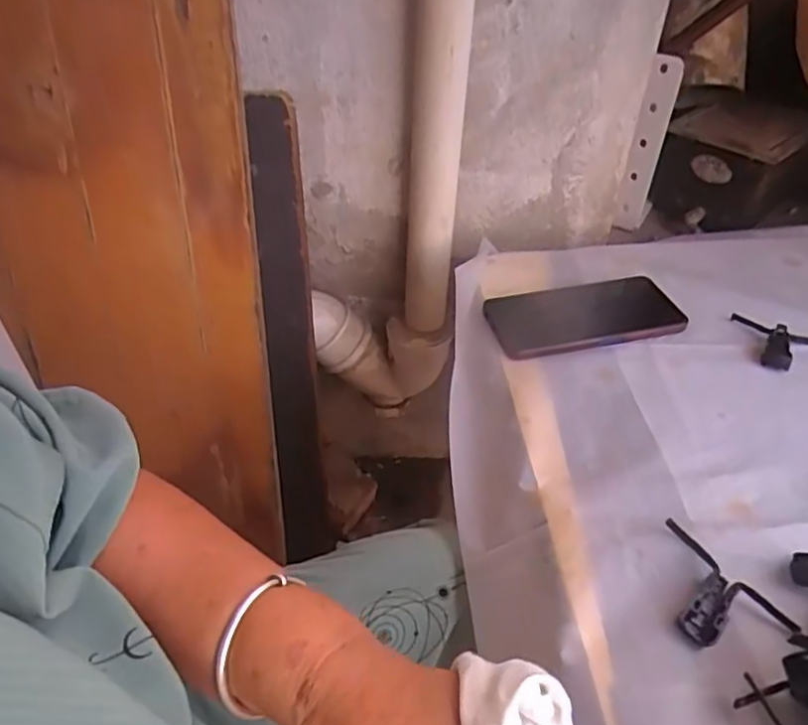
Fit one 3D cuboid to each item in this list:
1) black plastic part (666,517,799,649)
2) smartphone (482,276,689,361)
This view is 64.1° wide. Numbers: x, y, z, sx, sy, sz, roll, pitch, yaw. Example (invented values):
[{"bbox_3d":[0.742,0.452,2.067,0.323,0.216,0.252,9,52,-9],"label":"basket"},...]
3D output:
[{"bbox_3d":[0.172,0.132,0.364,0.049,0.014,0.081,-29,49,-30],"label":"black plastic part"},{"bbox_3d":[0.160,-0.044,0.570,0.166,0.007,0.082,-8,41,-10],"label":"smartphone"}]

